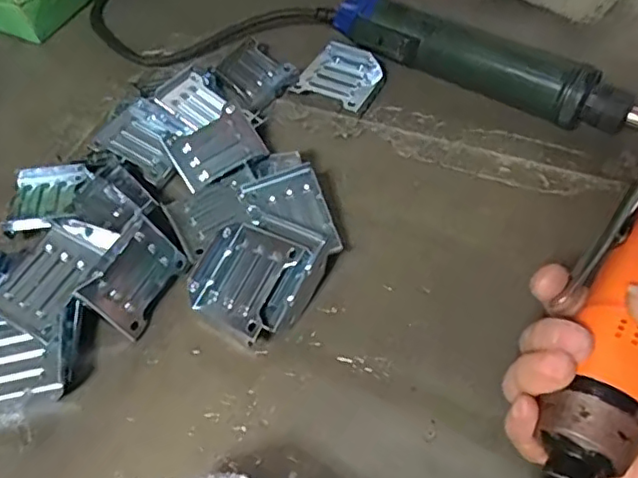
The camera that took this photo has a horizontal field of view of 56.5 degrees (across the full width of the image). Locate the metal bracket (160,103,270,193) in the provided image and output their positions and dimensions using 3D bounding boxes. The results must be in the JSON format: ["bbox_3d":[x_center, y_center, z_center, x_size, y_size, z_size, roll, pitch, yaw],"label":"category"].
[{"bbox_3d":[-0.071,-0.062,0.405,0.058,0.015,0.045,-35,82,-13],"label":"metal bracket"}]

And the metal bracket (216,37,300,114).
[{"bbox_3d":[-0.047,-0.127,0.452,0.048,0.012,0.055,-36,59,-19],"label":"metal bracket"}]

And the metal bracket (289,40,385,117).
[{"bbox_3d":[0.018,-0.123,0.449,0.056,0.016,0.053,27,61,22],"label":"metal bracket"}]

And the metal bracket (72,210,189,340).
[{"bbox_3d":[-0.106,0.022,0.343,0.018,0.042,0.059,0,46,47],"label":"metal bracket"}]

